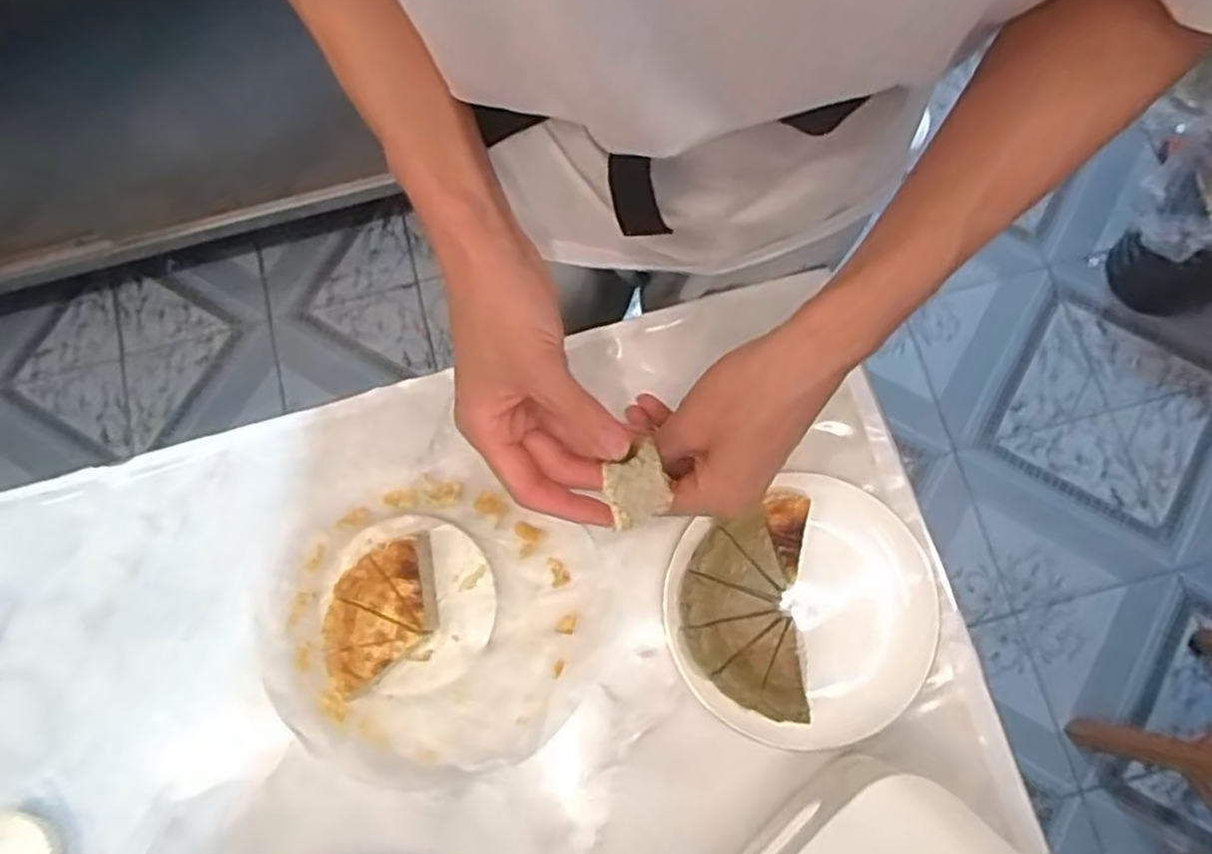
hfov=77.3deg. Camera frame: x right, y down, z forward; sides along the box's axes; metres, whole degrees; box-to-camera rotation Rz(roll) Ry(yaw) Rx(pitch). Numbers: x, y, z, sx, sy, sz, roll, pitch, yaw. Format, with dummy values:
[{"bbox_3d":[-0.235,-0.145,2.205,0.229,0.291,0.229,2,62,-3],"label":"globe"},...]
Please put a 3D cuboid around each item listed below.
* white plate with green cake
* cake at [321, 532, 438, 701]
[{"bbox_3d":[0.137,0.133,0.546,0.177,0.054,0.170,0,77,1],"label":"white plate with green cake"},{"bbox_3d":[-0.165,0.139,0.563,0.081,0.041,0.103,-14,77,-2],"label":"cake"}]

